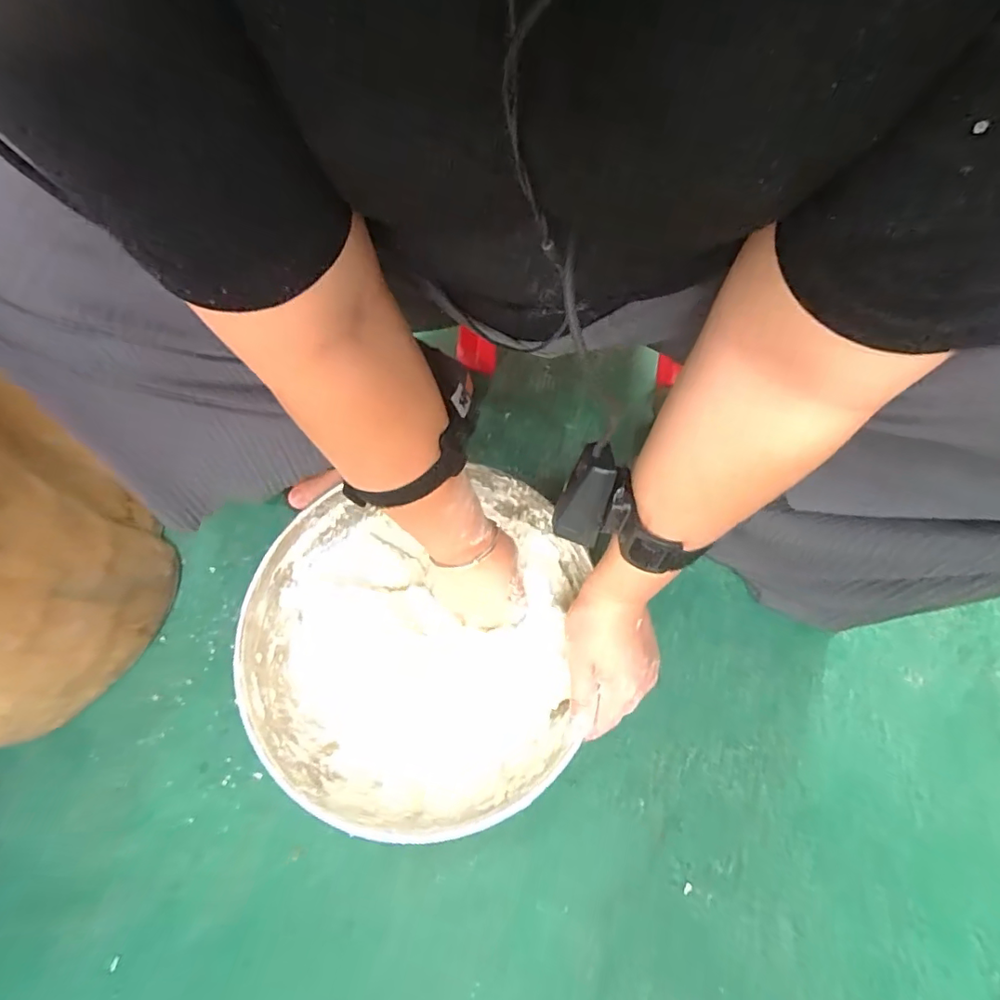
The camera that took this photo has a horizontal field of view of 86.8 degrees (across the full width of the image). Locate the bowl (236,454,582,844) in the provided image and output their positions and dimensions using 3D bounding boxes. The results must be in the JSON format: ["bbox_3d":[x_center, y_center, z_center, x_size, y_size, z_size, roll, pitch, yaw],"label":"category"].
[{"bbox_3d":[-0.071,0.133,0.480,0.284,0.092,0.272,-1,65,3],"label":"bowl"}]

